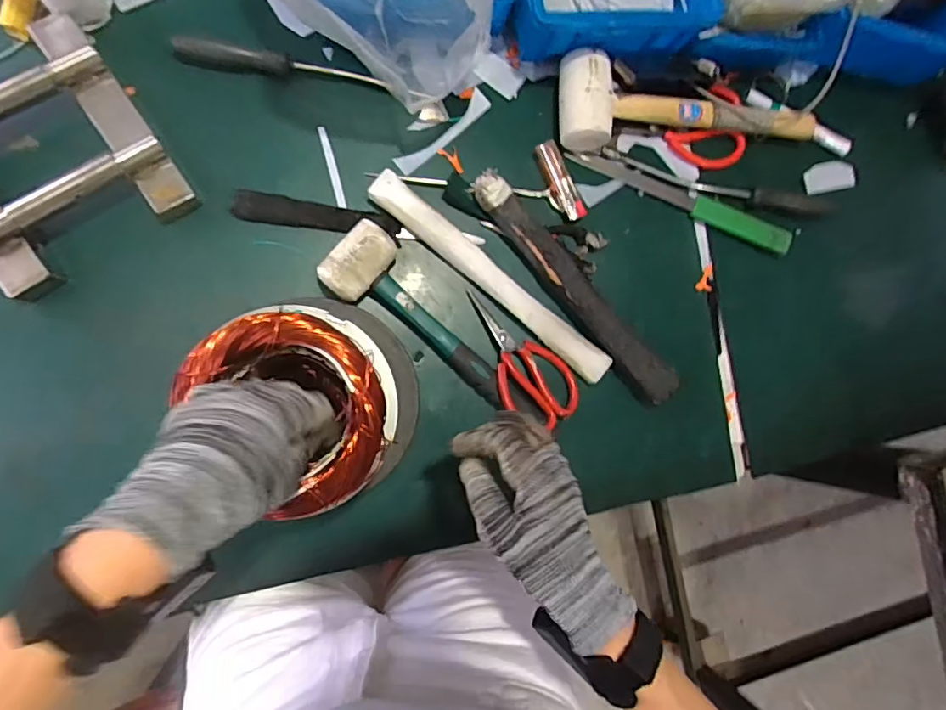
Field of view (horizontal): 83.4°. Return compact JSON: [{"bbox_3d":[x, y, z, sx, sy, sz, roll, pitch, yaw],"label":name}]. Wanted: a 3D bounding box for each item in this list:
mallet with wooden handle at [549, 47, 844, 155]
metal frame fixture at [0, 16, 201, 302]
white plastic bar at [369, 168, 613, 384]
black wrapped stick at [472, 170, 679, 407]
[{"bbox_3d":[0.262,-0.262,0.578,0.345,0.050,0.093,1,88,-9],"label":"mallet with wooden handle"},{"bbox_3d":[-0.380,-0.175,0.470,0.174,0.054,0.194,-34,94,-8],"label":"metal frame fixture"},{"bbox_3d":[0.020,-0.076,0.551,0.301,0.029,0.033,39,83,-6],"label":"white plastic bar"},{"bbox_3d":[0.107,-0.066,0.553,0.049,0.033,0.293,-41,95,-8],"label":"black wrapped stick"}]

